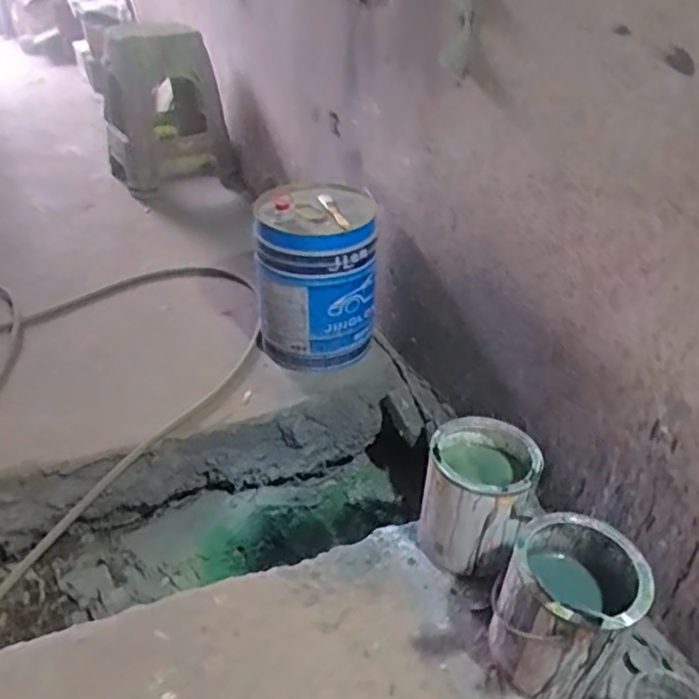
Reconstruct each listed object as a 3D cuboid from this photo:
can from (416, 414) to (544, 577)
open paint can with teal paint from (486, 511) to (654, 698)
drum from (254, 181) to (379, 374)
[{"bbox_3d":[0.203,0.235,1.011,0.153,0.195,0.168,1,35,-1],"label":"can"},{"bbox_3d":[0.285,0.347,0.849,0.170,0.204,0.181,29,43,33],"label":"open paint can with teal paint"},{"bbox_3d":[-0.077,-0.159,1.433,0.263,0.368,0.262,0,35,-3],"label":"drum"}]

